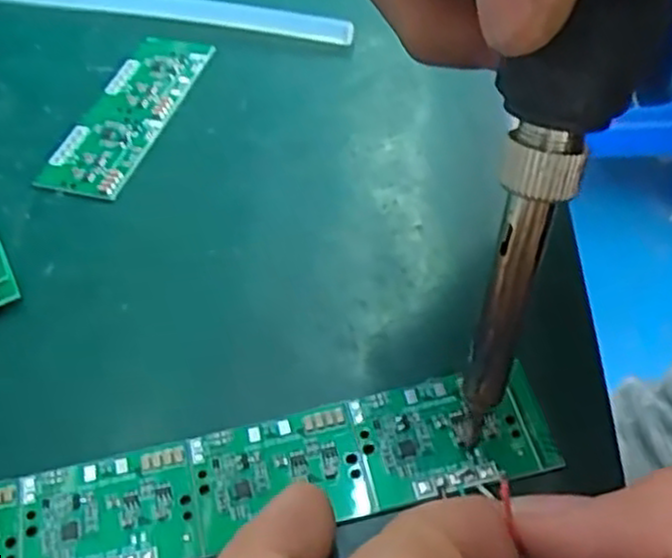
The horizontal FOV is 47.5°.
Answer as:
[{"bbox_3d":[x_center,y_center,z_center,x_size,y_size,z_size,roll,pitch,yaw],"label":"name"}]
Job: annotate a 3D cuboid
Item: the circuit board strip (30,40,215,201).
[{"bbox_3d":[-0.063,-0.051,0.232,0.026,0.004,0.070,12,52,14],"label":"circuit board strip"}]

